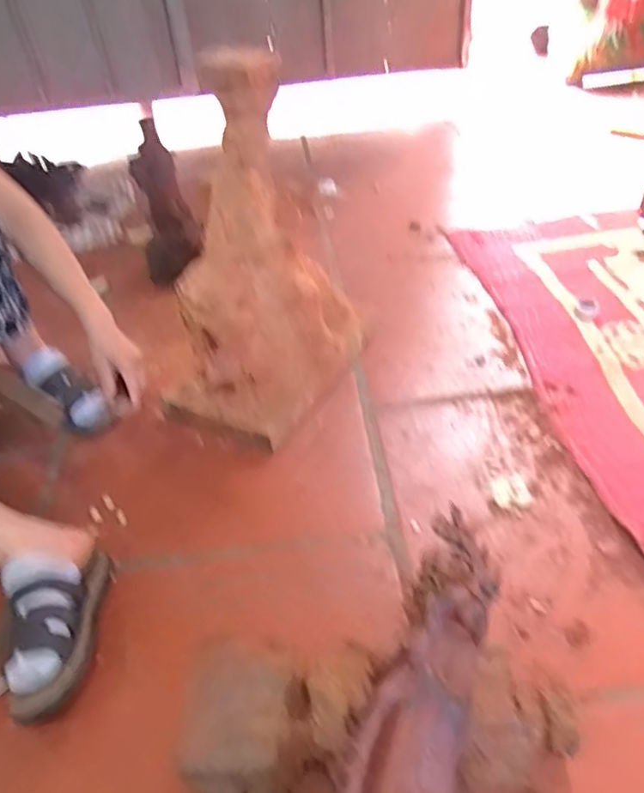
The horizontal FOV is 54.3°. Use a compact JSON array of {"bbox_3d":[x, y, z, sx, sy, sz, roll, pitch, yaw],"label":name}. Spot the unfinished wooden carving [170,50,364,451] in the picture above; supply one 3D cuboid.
[{"bbox_3d":[-0.099,-0.230,0.987,0.207,0.540,0.330,19,47,28],"label":"unfinished wooden carving"}]

